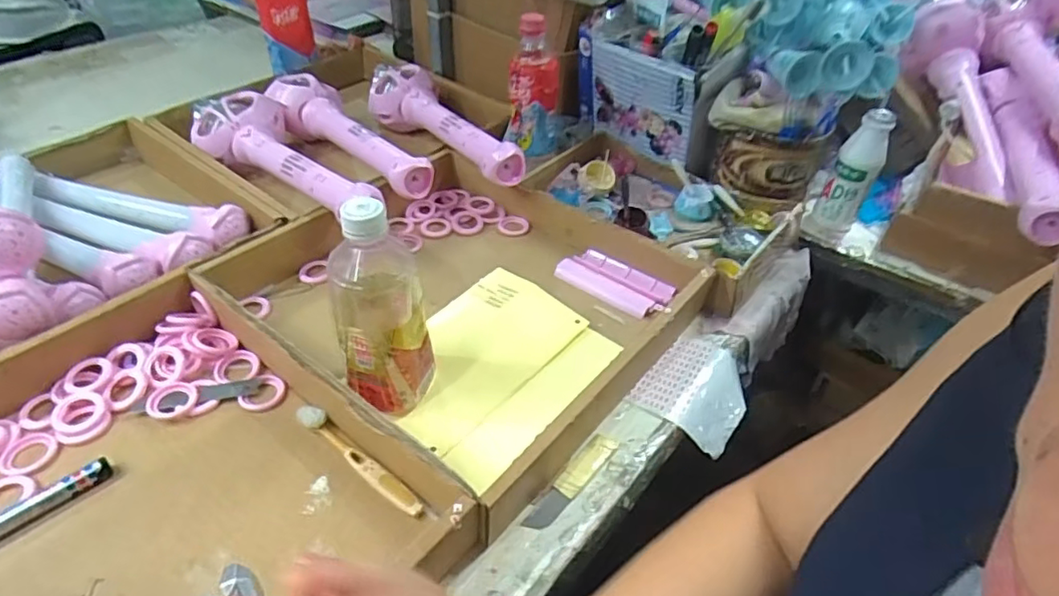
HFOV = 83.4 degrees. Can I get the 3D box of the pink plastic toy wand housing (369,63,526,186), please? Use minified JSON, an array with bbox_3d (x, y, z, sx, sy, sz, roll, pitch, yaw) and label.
[{"bbox_3d":[-0.125,-0.233,0.766,0.075,0.055,0.345,-22,48,-27],"label":"pink plastic toy wand housing"}]

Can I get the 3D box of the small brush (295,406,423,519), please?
[{"bbox_3d":[-0.134,0.125,0.462,0.137,0.012,0.015,30,47,26],"label":"small brush"}]

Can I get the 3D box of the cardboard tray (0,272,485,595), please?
[{"bbox_3d":[-0.288,0.151,0.389,0.376,0.055,0.344,30,47,26],"label":"cardboard tray"}]

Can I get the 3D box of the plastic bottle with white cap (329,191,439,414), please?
[{"bbox_3d":[-0.115,0.008,0.465,0.066,0.186,0.071,-7,43,-13],"label":"plastic bottle with white cap"}]

